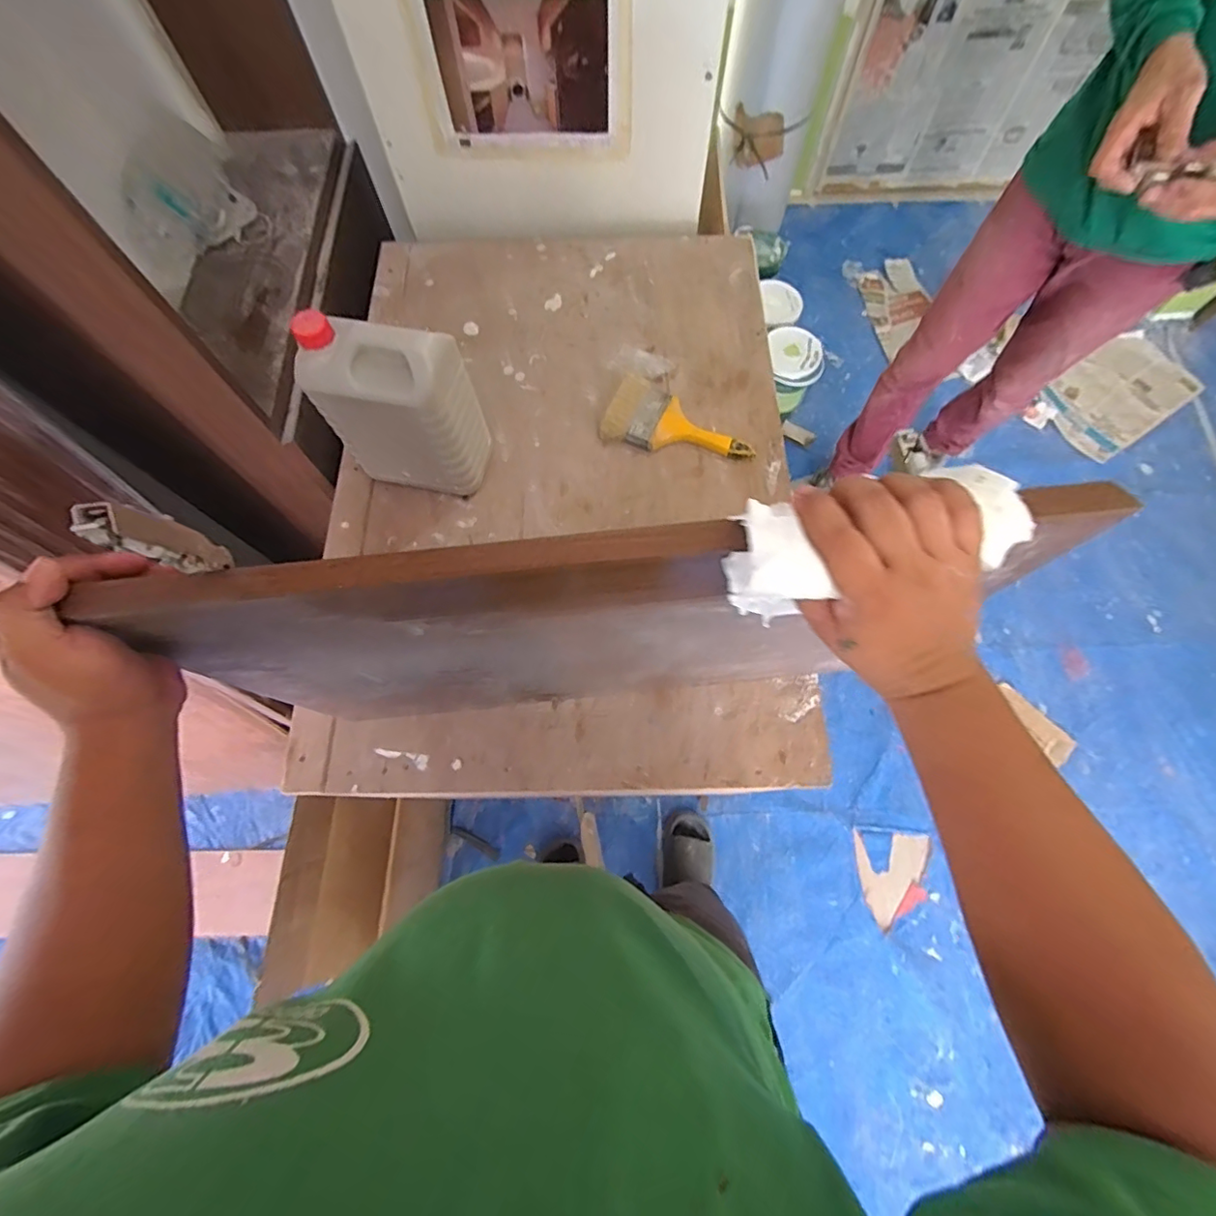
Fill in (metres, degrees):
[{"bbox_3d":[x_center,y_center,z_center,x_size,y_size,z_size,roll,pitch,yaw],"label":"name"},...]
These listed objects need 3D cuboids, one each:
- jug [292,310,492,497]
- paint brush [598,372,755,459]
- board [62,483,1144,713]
[{"bbox_3d":[-0.258,-0.246,0.684,0.165,0.234,0.093,14,70,5],"label":"jug"},{"bbox_3d":[0.105,-0.264,0.800,0.216,0.030,0.104,22,71,8],"label":"paint brush"},{"bbox_3d":[-0.005,0.033,0.492,0.629,0.377,0.023,-5,70,-2],"label":"board"}]

